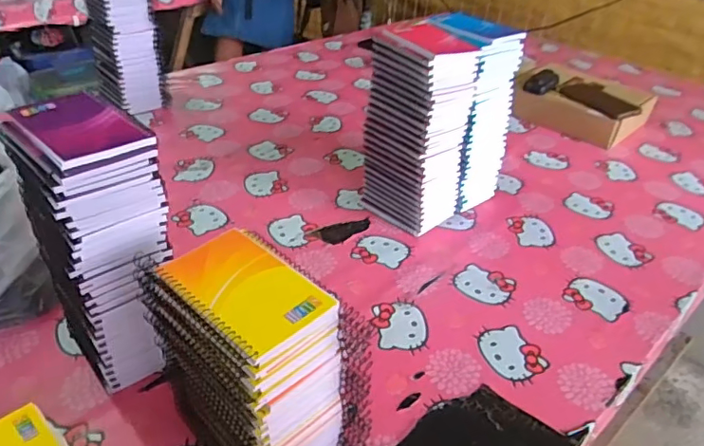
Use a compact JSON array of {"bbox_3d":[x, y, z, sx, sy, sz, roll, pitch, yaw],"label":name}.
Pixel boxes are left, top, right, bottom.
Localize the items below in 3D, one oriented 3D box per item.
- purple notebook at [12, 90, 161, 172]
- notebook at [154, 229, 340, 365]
[{"bbox_3d":[-0.246,-0.087,0.481,0.127,0.010,0.081,32,44,33],"label":"purple notebook"},{"bbox_3d":[-0.082,0.050,0.419,0.127,0.013,0.085,31,43,33],"label":"notebook"}]

